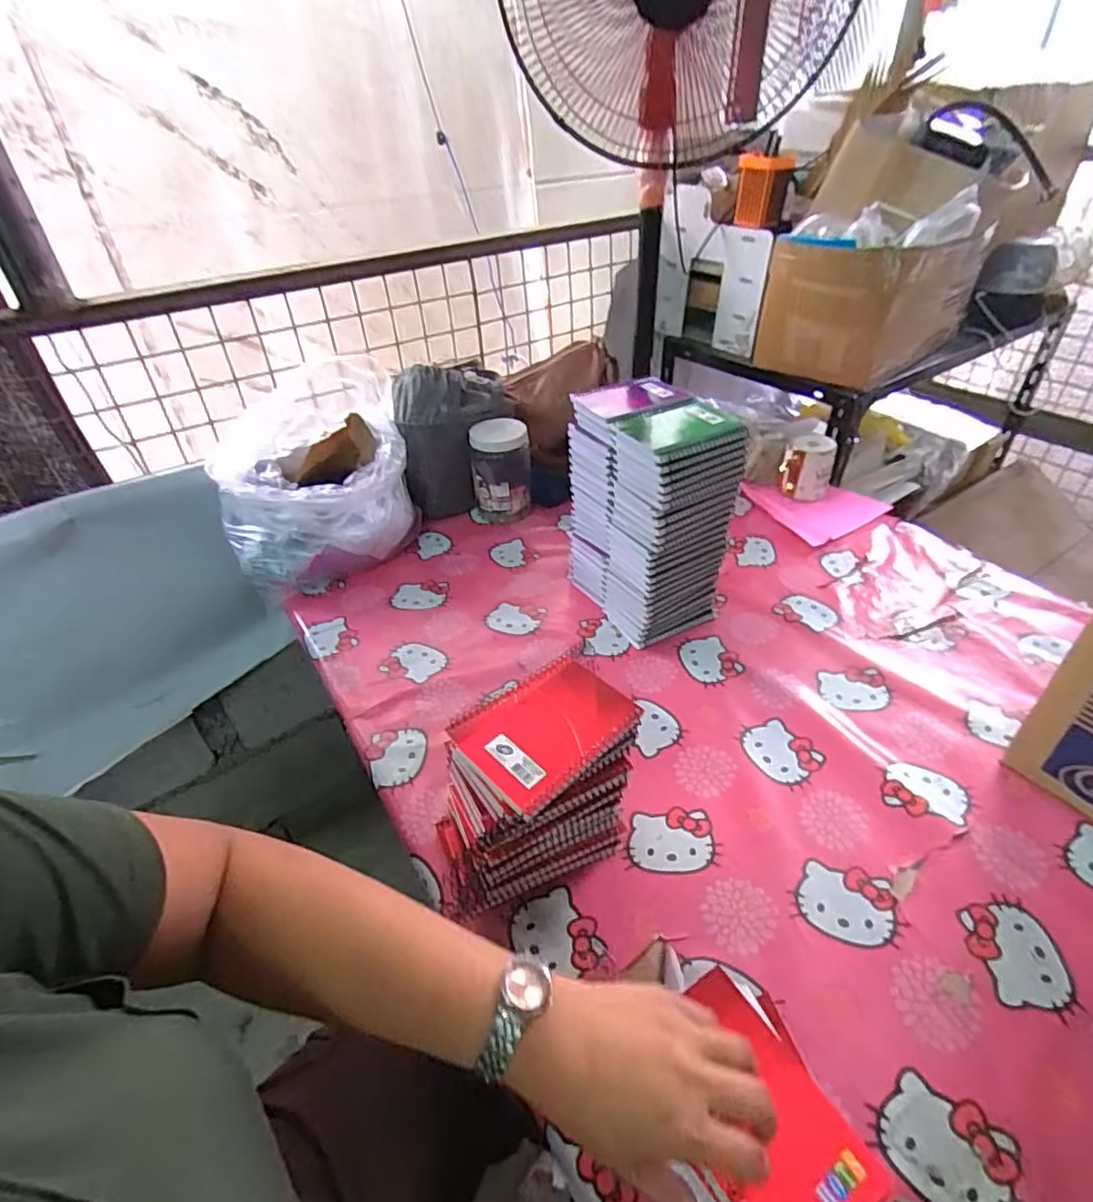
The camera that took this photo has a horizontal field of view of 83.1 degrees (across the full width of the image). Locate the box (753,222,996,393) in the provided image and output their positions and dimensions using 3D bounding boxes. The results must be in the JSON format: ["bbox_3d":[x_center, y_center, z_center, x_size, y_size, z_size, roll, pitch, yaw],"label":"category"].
[{"bbox_3d":[0.587,-0.551,1.134,0.349,0.208,0.230,-27,44,-27],"label":"box"}]

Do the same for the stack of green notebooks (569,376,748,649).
[{"bbox_3d":[0.134,-0.116,0.825,0.131,0.286,0.188,-21,42,-21],"label":"stack of green notebooks"}]

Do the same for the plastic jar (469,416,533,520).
[{"bbox_3d":[-0.079,-0.227,1.084,0.098,0.159,0.082,-4,38,-1],"label":"plastic jar"}]

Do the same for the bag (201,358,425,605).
[{"bbox_3d":[-0.371,-0.198,1.001,0.302,0.245,0.254,-18,41,-18],"label":"bag"}]

